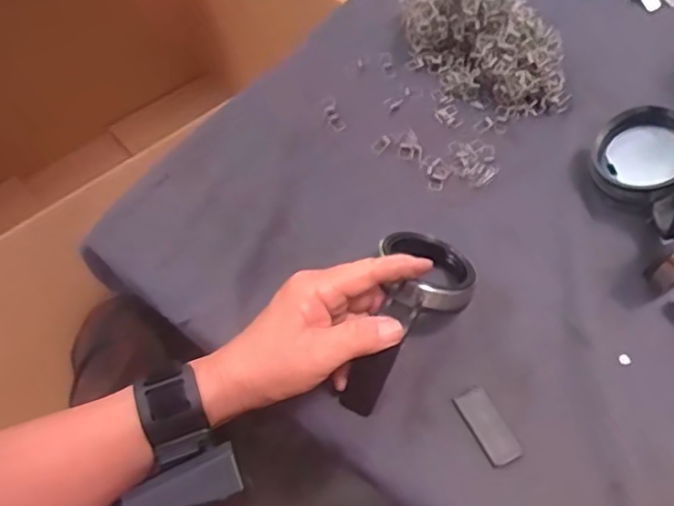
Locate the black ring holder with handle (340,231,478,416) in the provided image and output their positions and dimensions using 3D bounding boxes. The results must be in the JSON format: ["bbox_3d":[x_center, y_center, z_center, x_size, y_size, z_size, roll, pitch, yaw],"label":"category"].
[{"bbox_3d":[0.040,0.041,0.411,0.069,0.043,0.132,28,73,17],"label":"black ring holder with handle"}]

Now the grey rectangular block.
[{"bbox_3d":[0.097,0.111,0.398,0.022,0.004,0.049,-24,61,-13],"label":"grey rectangular block"}]

